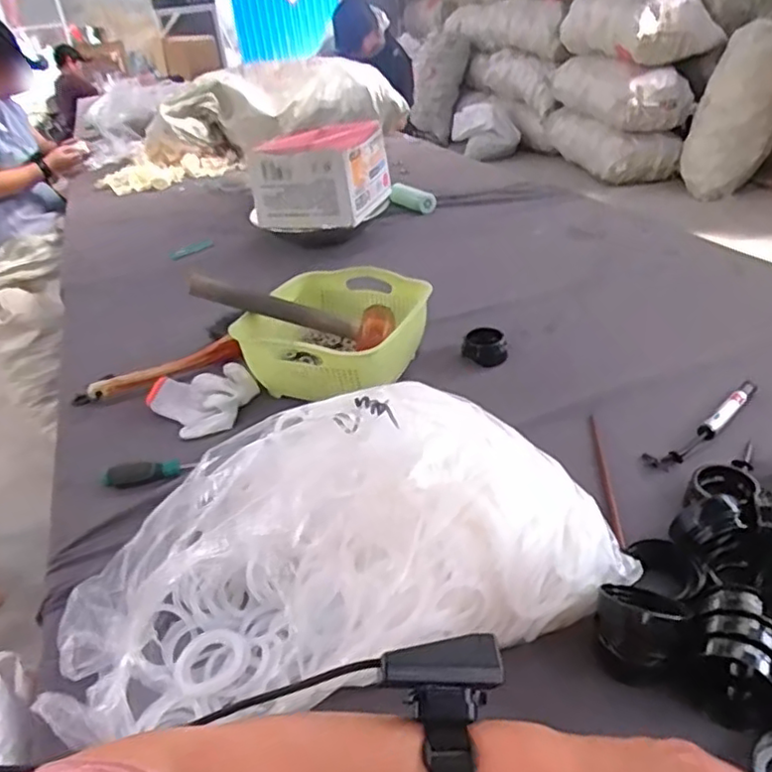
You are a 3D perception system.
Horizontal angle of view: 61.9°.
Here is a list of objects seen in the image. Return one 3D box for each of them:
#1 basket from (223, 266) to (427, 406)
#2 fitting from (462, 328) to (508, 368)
[{"bbox_3d":[-0.065,-0.080,0.931,0.254,0.100,0.260,-4,32,3],"label":"basket"},{"bbox_3d":[0.144,-0.057,0.944,0.051,0.037,0.057,-20,34,-21],"label":"fitting"}]

